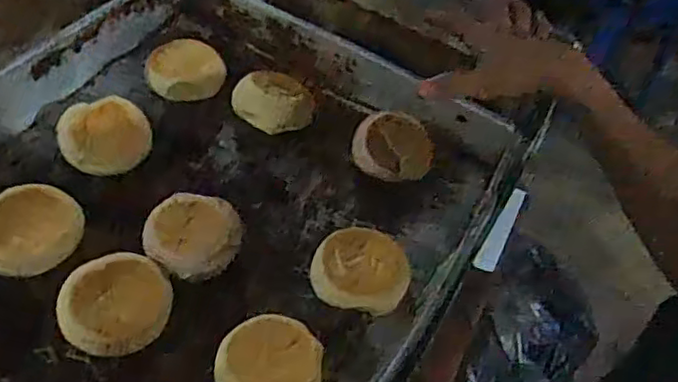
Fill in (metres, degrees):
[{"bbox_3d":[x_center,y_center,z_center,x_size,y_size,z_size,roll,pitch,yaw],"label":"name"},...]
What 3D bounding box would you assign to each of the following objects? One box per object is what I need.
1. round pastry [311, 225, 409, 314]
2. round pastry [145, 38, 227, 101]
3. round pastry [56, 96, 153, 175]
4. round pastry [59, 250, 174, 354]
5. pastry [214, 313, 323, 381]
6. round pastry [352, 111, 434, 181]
[{"bbox_3d":[0.019,0.062,0.520,0.074,0.030,0.071,3,53,-4],"label":"round pastry"},{"bbox_3d":[-0.151,-0.120,0.640,0.073,0.031,0.058,-6,54,-10],"label":"round pastry"},{"bbox_3d":[-0.207,-0.046,0.574,0.079,0.040,0.065,-9,55,-12],"label":"round pastry"},{"bbox_3d":[-0.164,0.082,0.474,0.078,0.027,0.069,-27,60,-23],"label":"round pastry"},{"bbox_3d":[-0.048,0.125,0.460,0.071,0.025,0.072,3,53,-4],"label":"pastry"},{"bbox_3d":[0.052,-0.043,0.604,0.073,0.025,0.061,17,54,7],"label":"round pastry"}]

